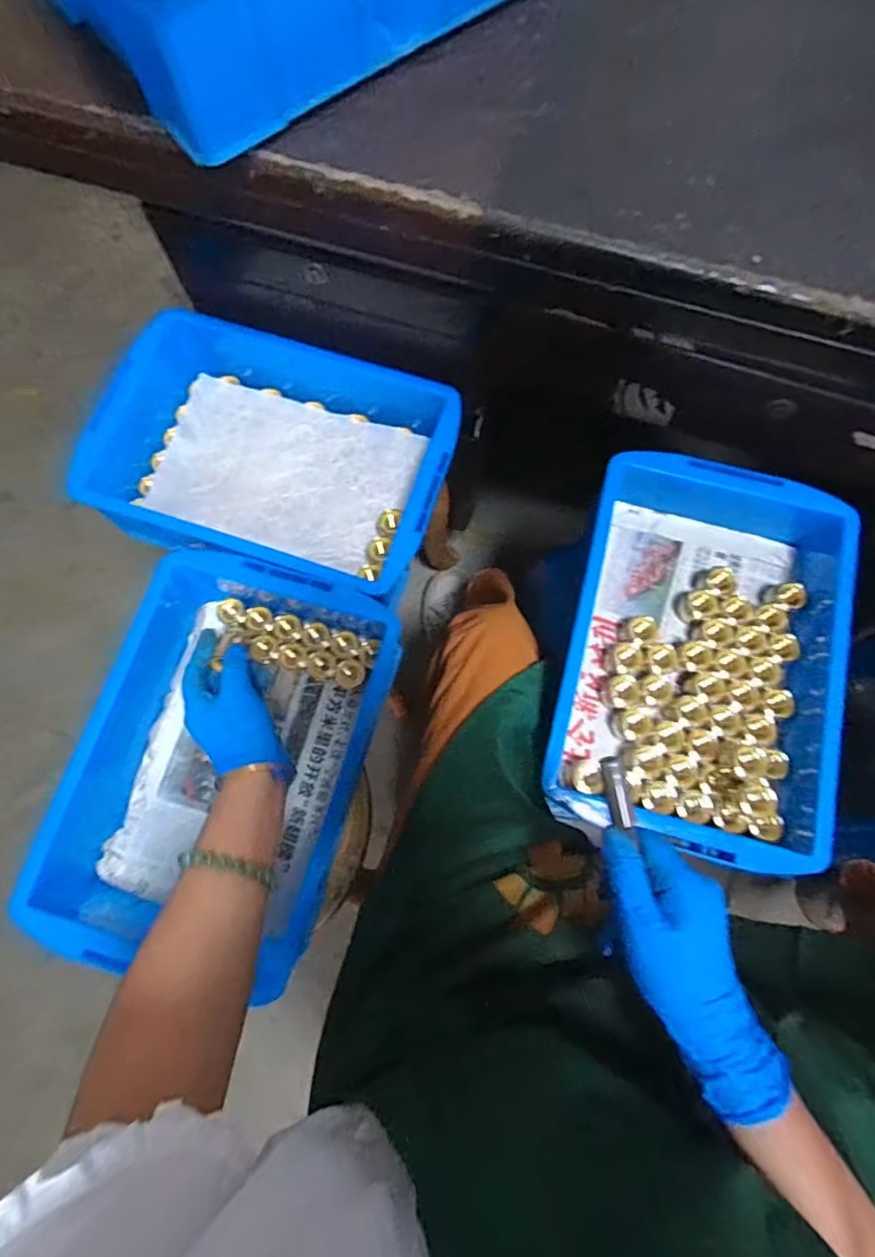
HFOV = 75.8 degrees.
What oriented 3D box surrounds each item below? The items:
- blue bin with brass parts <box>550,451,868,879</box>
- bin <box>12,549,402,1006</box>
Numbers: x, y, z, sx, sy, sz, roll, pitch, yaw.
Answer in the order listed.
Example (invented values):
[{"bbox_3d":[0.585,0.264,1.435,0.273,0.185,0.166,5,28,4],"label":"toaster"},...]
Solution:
[{"bbox_3d":[0.254,0.015,0.549,0.246,0.092,0.343,15,77,4],"label":"blue bin with brass parts"},{"bbox_3d":[-0.190,0.127,0.547,0.264,0.107,0.361,14,77,4],"label":"bin"}]

